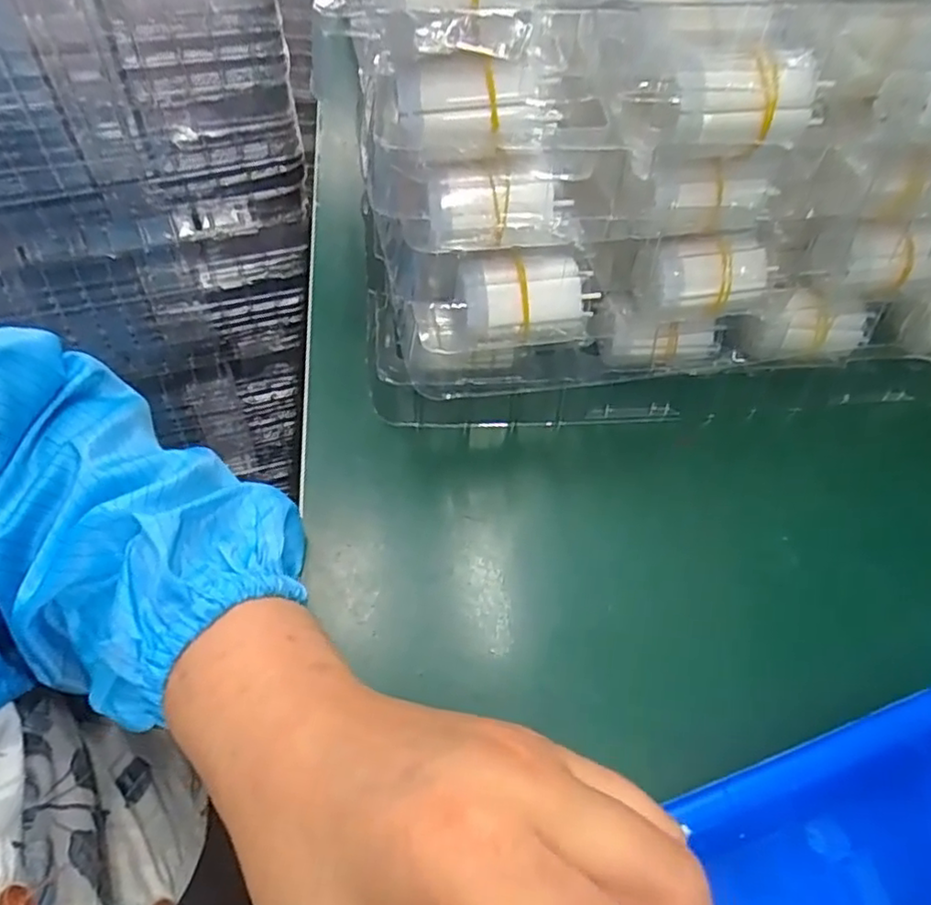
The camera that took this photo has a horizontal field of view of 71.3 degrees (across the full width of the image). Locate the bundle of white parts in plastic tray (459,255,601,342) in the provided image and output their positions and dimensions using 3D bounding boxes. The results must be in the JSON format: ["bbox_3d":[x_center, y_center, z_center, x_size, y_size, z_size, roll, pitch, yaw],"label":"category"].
[{"bbox_3d":[0.029,-0.072,0.299,0.062,0.030,0.031,-3,53,-7],"label":"bundle of white parts in plastic tray"}]

